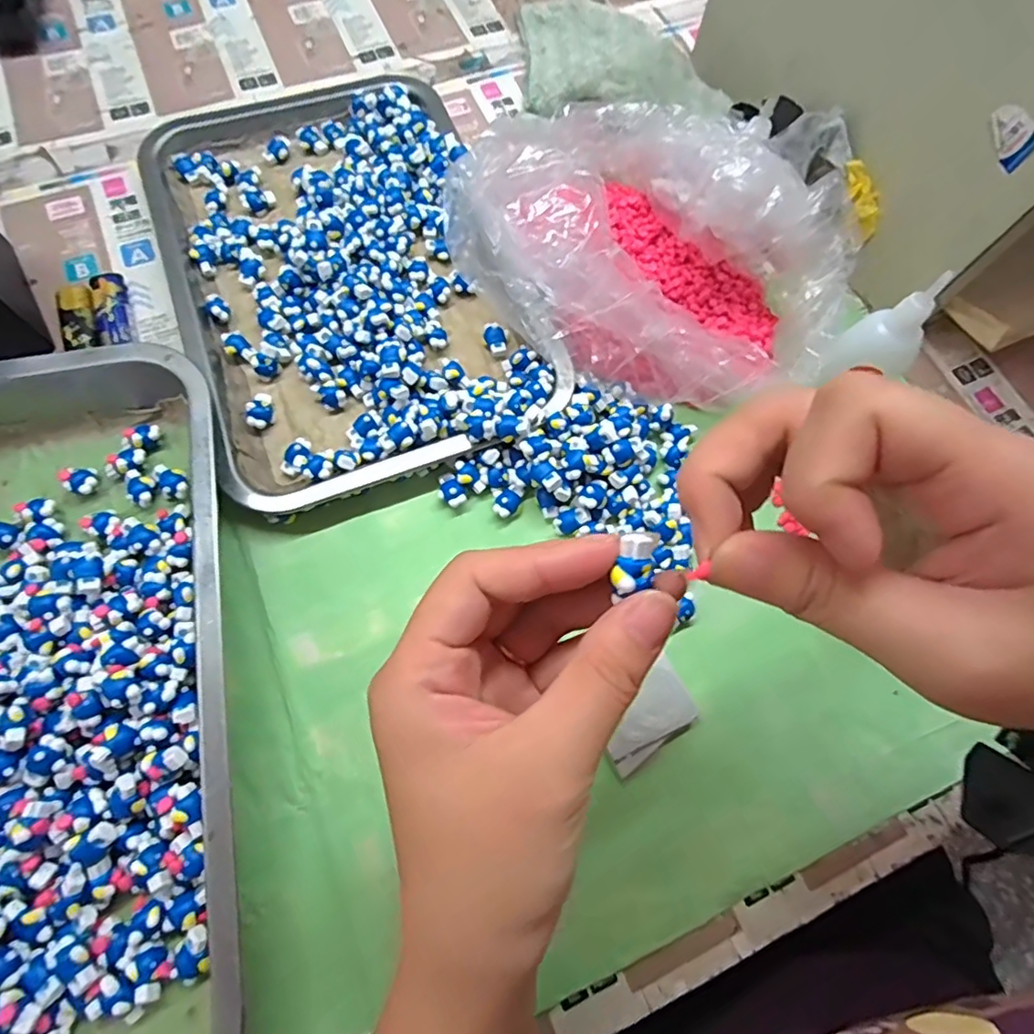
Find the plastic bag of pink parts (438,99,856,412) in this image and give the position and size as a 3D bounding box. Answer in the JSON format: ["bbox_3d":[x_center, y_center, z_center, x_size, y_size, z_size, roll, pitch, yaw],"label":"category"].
[{"bbox_3d":[0.084,-0.172,0.332,0.236,0.077,0.166,37,73,10],"label":"plastic bag of pink parts"}]

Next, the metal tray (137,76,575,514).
[{"bbox_3d":[-0.113,-0.168,0.364,0.201,0.030,0.314,-20,72,-9],"label":"metal tray"}]

